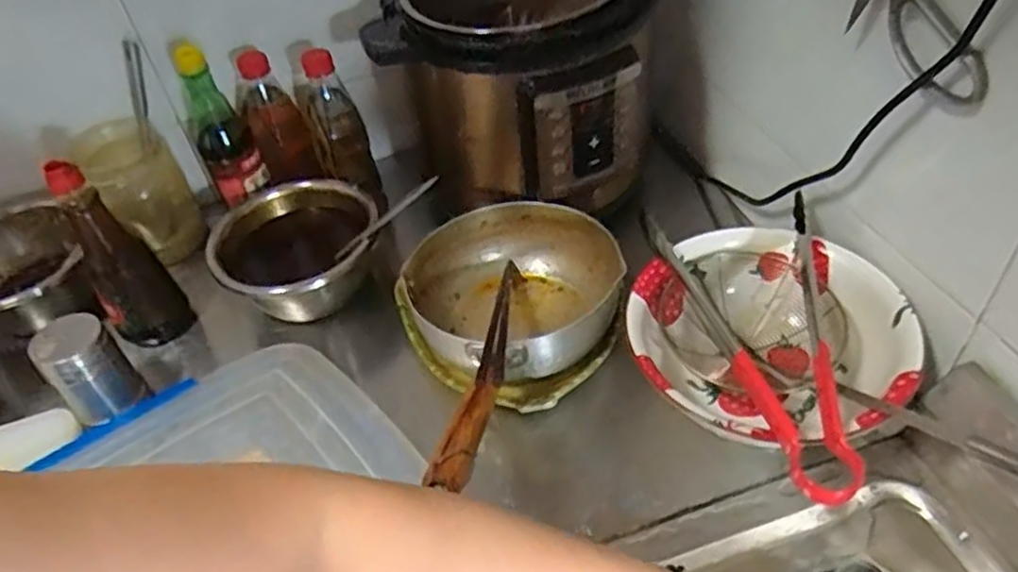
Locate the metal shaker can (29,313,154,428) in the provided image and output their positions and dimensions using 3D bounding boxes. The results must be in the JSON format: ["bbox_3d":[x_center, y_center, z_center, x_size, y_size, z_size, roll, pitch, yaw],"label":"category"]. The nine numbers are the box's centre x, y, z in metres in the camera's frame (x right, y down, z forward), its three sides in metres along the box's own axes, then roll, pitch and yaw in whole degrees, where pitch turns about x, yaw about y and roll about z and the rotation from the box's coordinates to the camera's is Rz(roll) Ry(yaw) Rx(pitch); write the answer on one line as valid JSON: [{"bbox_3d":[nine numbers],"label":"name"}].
[{"bbox_3d":[-0.380,0.079,0.670,0.061,0.102,0.064,-4,45,4],"label":"metal shaker can"}]

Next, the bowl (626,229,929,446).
[{"bbox_3d":[0.220,0.054,0.637,0.229,0.085,0.212,5,47,12],"label":"bowl"}]

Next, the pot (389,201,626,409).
[{"bbox_3d":[0.008,0.012,0.708,0.205,0.093,0.209,-4,45,4],"label":"pot"}]

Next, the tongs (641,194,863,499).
[{"bbox_3d":[0.199,0.034,0.585,0.137,0.034,0.301,-4,45,4],"label":"tongs"}]

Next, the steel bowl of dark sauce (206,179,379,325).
[{"bbox_3d":[-0.217,-0.028,0.780,0.165,0.090,0.166,-4,45,4],"label":"steel bowl of dark sauce"}]

